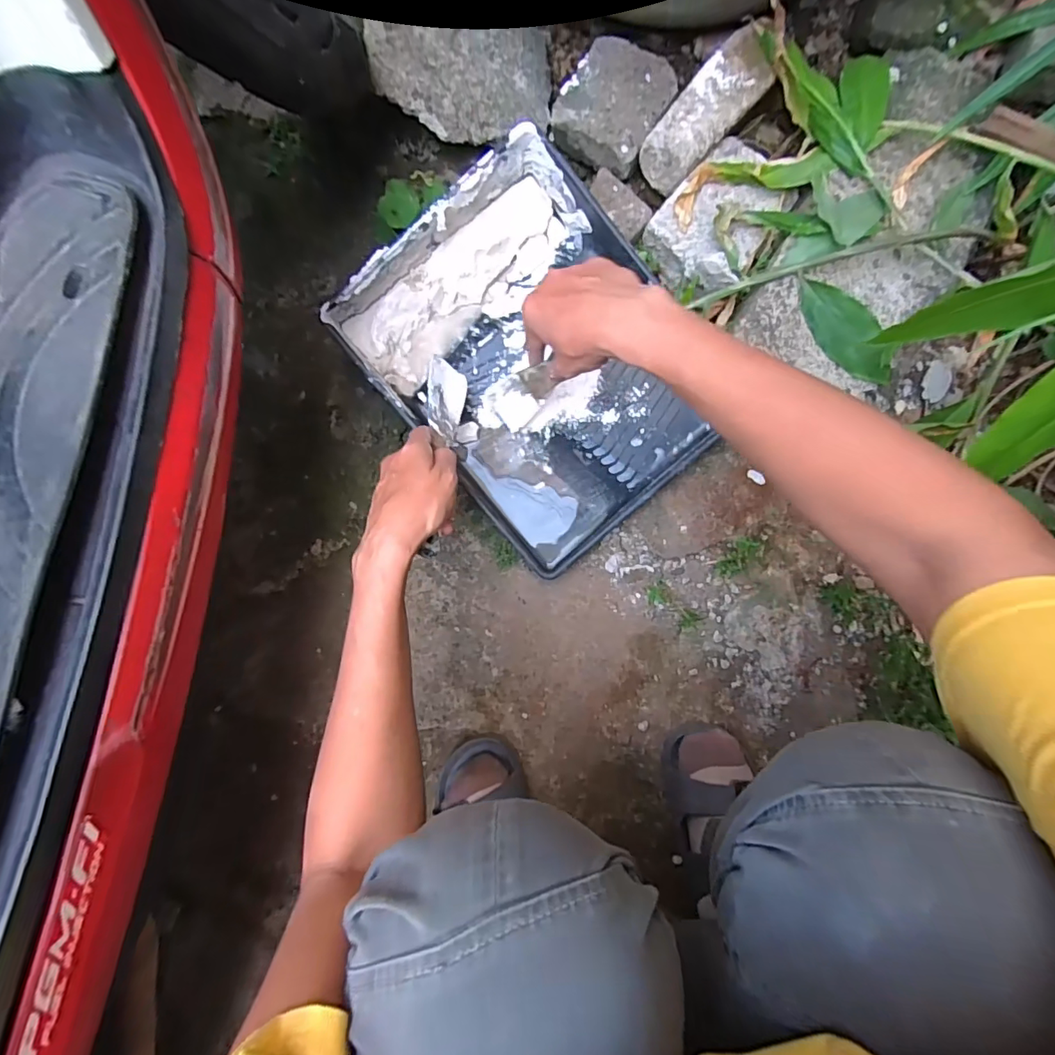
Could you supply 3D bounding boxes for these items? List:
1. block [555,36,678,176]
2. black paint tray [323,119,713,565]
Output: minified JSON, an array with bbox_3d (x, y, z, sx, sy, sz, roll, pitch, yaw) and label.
[{"bbox_3d":[0.095,-0.470,0.560,0.106,0.037,0.122,30,87,0],"label":"block"},{"bbox_3d":[0.009,-0.162,0.522,0.273,0.096,0.348,-39,89,-3],"label":"black paint tray"}]

